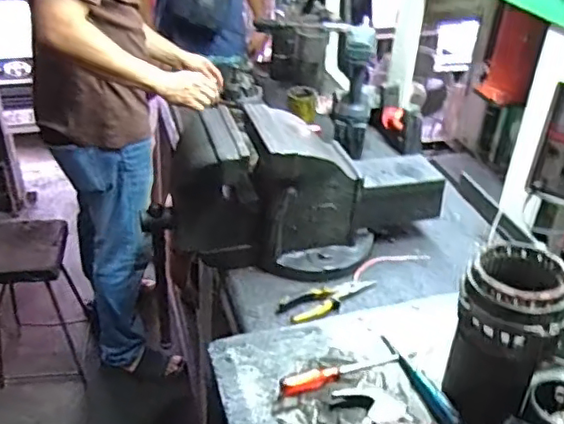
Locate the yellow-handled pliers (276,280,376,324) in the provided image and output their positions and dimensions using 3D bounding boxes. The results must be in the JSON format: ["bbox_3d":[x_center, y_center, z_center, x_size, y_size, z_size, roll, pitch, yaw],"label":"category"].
[{"bbox_3d":[0.083,0.151,1.078,0.188,0.014,0.067,-23,42,-32],"label":"yellow-handled pliers"}]

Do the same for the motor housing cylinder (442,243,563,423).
[{"bbox_3d":[0.298,0.164,0.809,0.128,0.210,0.130,20,38,24],"label":"motor housing cylinder"}]

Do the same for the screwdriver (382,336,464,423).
[{"bbox_3d":[0.203,0.249,0.896,0.034,0.023,0.195,-9,36,-17],"label":"screwdriver"}]

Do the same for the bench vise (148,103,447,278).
[{"bbox_3d":[0.052,-0.057,1.144,0.529,0.267,0.196,-9,36,-17],"label":"bench vise"}]

